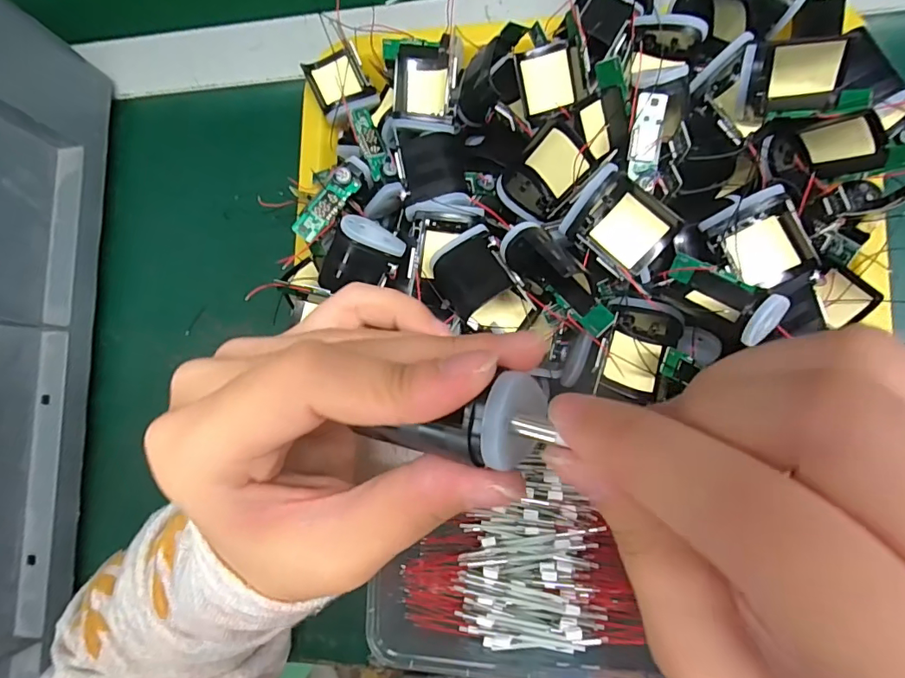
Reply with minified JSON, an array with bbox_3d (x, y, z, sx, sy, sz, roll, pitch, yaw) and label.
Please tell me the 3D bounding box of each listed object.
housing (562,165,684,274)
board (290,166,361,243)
[{"bbox_3d":[0.076,-0.052,0.222,0.041,0.022,0.036,42,105,12],"label":"housing"},{"bbox_3d":[-0.066,-0.071,0.259,0.014,0.004,0.043,37,82,-19],"label":"board"}]

